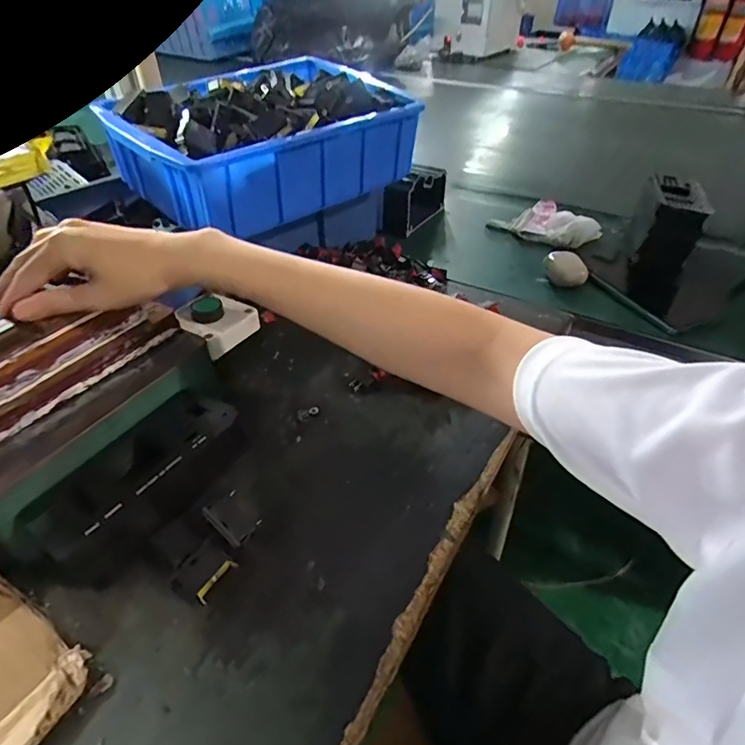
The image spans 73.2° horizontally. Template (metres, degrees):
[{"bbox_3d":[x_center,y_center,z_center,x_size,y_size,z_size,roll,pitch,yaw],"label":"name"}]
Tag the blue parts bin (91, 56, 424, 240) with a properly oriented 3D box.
[{"bbox_3d":[-0.113,-0.253,0.537,0.275,0.092,0.191,-31,54,-30],"label":"blue parts bin"}]

